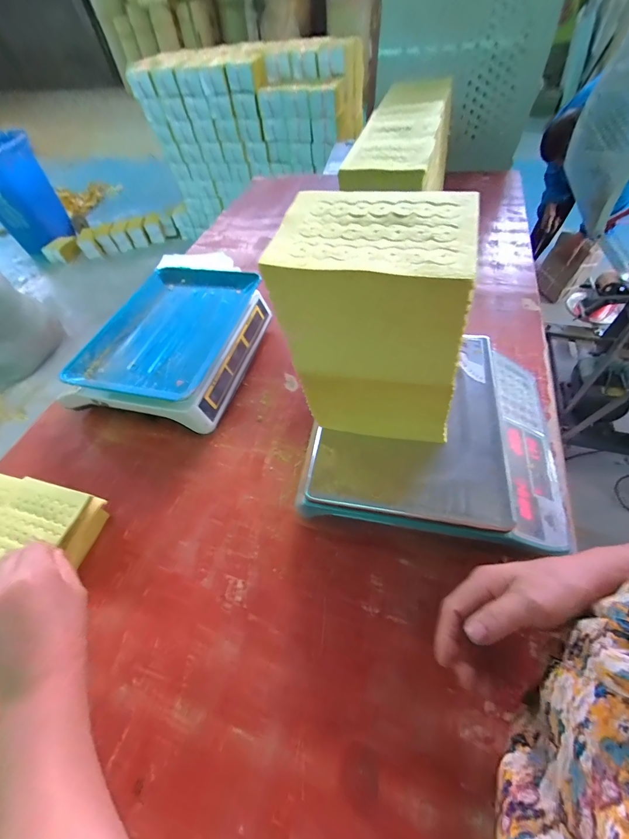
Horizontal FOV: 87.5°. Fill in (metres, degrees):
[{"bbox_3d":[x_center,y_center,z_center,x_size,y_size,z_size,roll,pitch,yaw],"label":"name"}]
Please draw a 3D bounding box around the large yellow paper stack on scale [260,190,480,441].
[{"bbox_3d":[0.067,-0.088,0.347,0.173,0.219,0.106,10,57,12],"label":"large yellow paper stack on scale"}]

